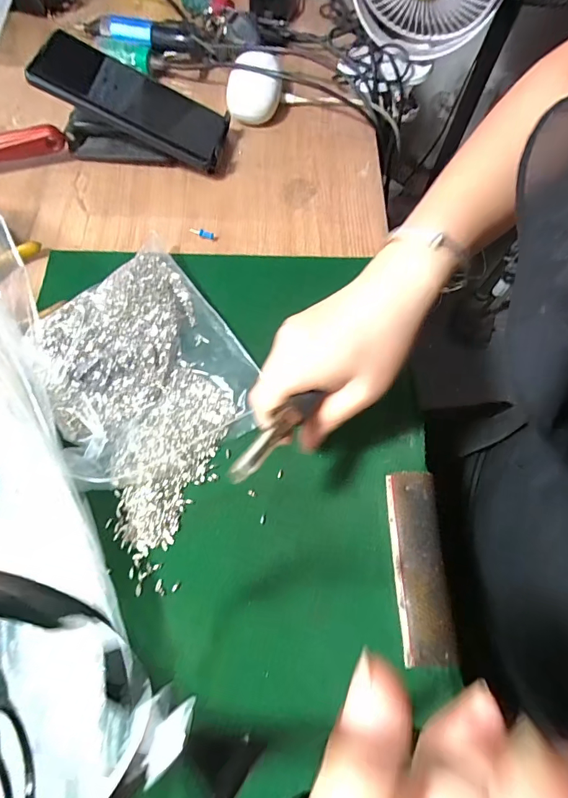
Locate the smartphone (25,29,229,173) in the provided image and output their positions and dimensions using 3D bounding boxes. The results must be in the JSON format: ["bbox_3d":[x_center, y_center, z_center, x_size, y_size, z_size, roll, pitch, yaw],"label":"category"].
[{"bbox_3d":[-0.140,-0.279,0.393,0.173,0.017,0.077,21,67,-13],"label":"smartphone"}]

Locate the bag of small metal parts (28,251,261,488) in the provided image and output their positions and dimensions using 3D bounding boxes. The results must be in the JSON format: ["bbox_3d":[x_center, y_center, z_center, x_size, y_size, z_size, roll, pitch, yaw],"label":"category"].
[{"bbox_3d":[-0.108,-0.028,0.314,0.140,0.037,0.174,-33,71,-14],"label":"bag of small metal parts"}]

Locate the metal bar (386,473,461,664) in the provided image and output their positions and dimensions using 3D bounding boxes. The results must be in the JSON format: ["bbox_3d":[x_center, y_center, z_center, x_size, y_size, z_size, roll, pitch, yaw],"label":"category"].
[{"bbox_3d":[0.090,0.107,0.276,0.034,0.006,0.116,0,67,-1],"label":"metal bar"}]

